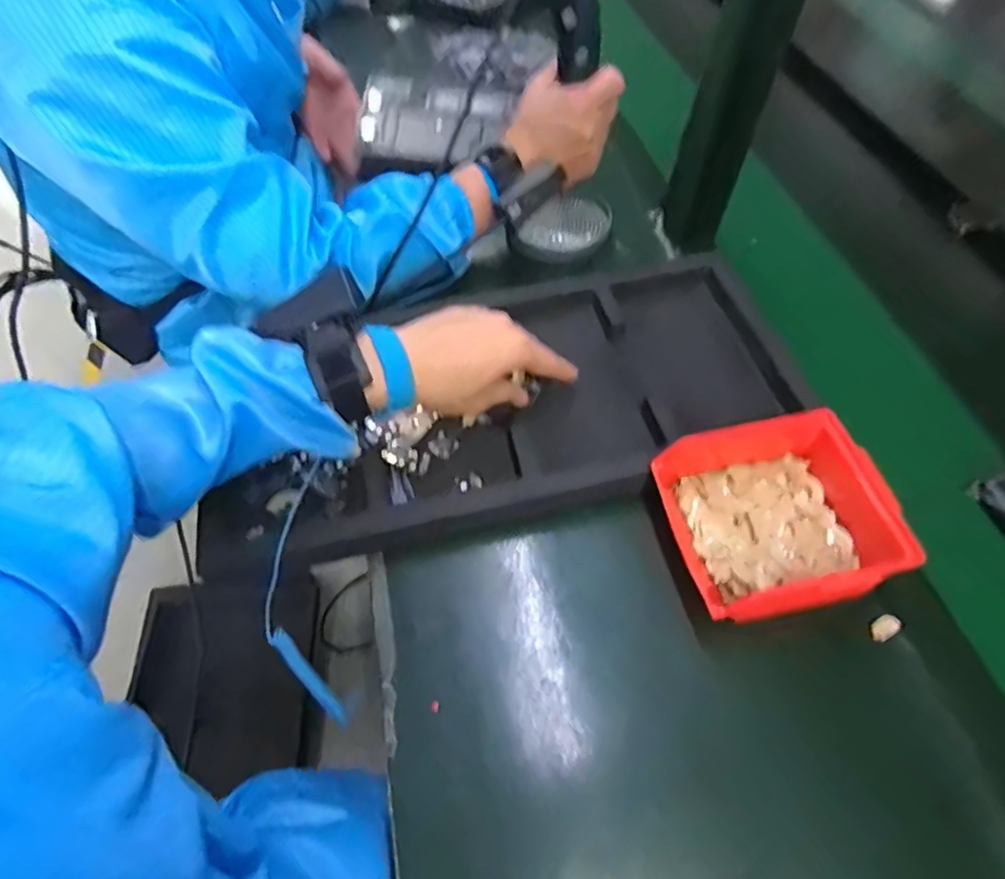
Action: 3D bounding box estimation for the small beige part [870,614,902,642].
[{"bbox_3d":[0.262,0.129,0.402,0.020,0.011,0.013,-26,60,-18],"label":"small beige part"}]

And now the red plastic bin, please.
[{"bbox_3d":[0.193,0.056,0.412,0.141,0.061,0.130,-7,56,-6],"label":"red plastic bin"}]

